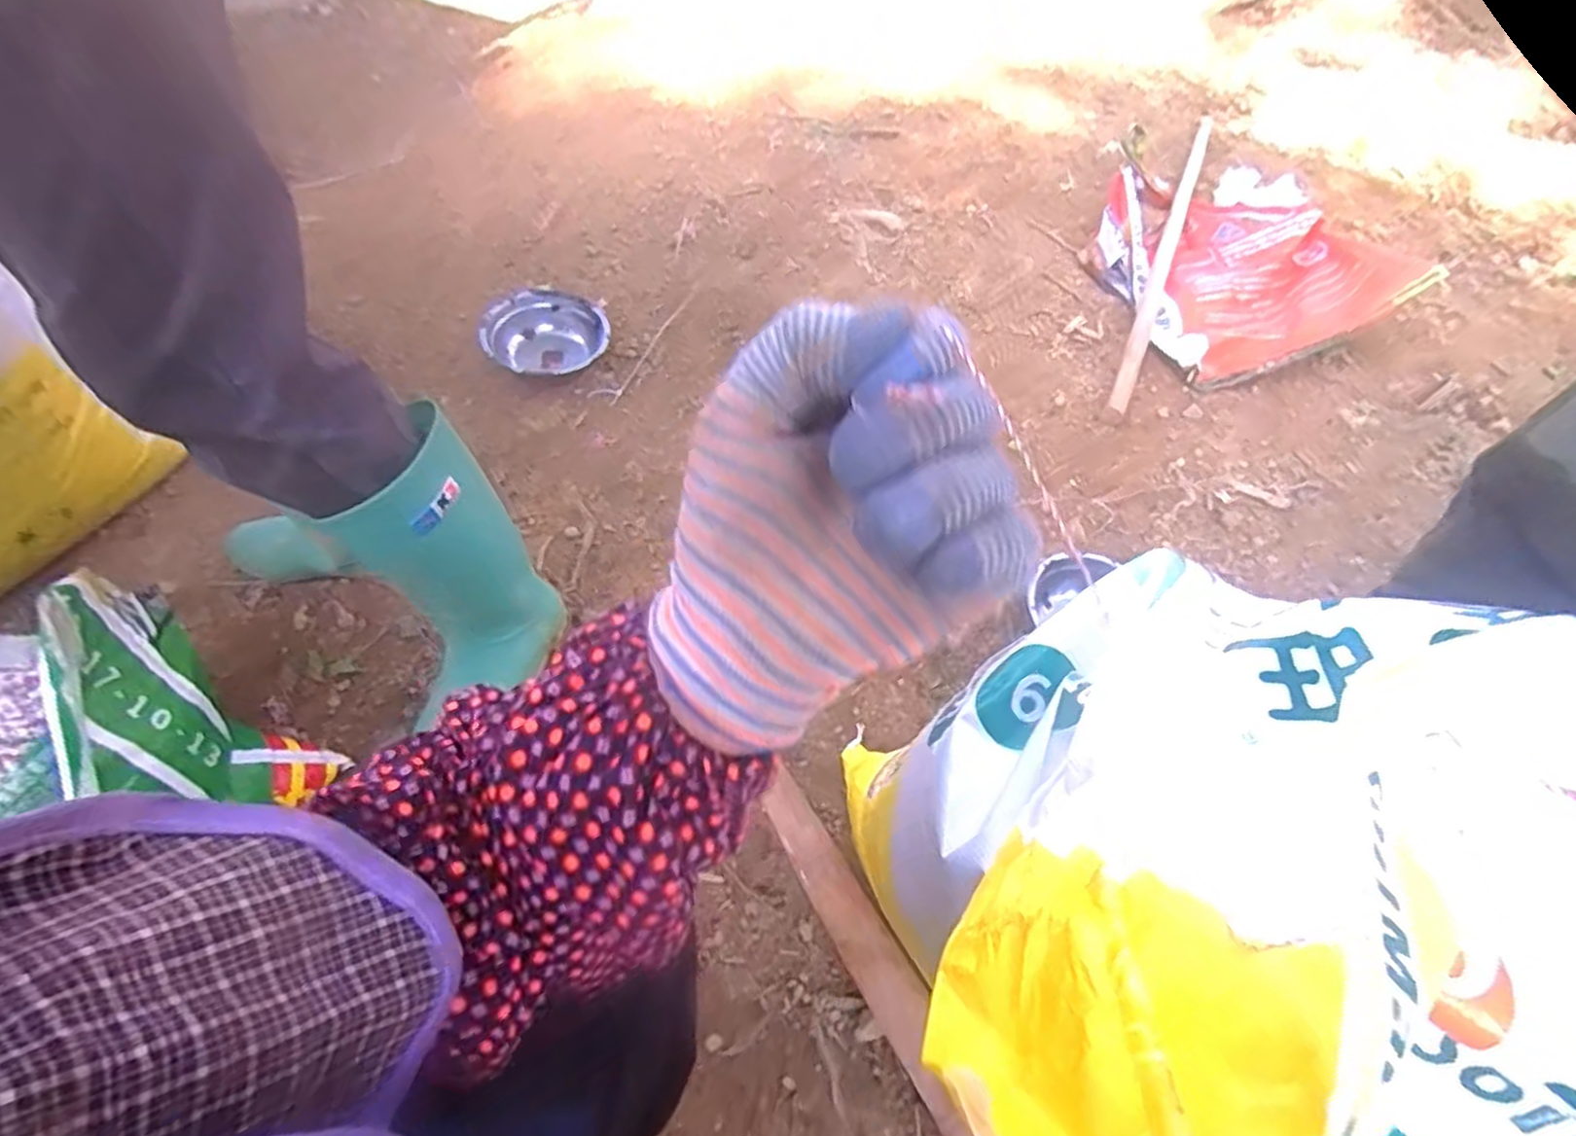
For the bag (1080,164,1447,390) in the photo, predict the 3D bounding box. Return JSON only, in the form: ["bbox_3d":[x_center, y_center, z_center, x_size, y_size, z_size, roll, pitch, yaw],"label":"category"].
[{"bbox_3d":[0.873,-0.614,1.419,0.555,0.098,0.628,-10,54,-4],"label":"bag"}]

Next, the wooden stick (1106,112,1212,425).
[{"bbox_3d":[0.791,-0.697,1.495,0.032,0.034,1.268,20,57,17],"label":"wooden stick"}]

